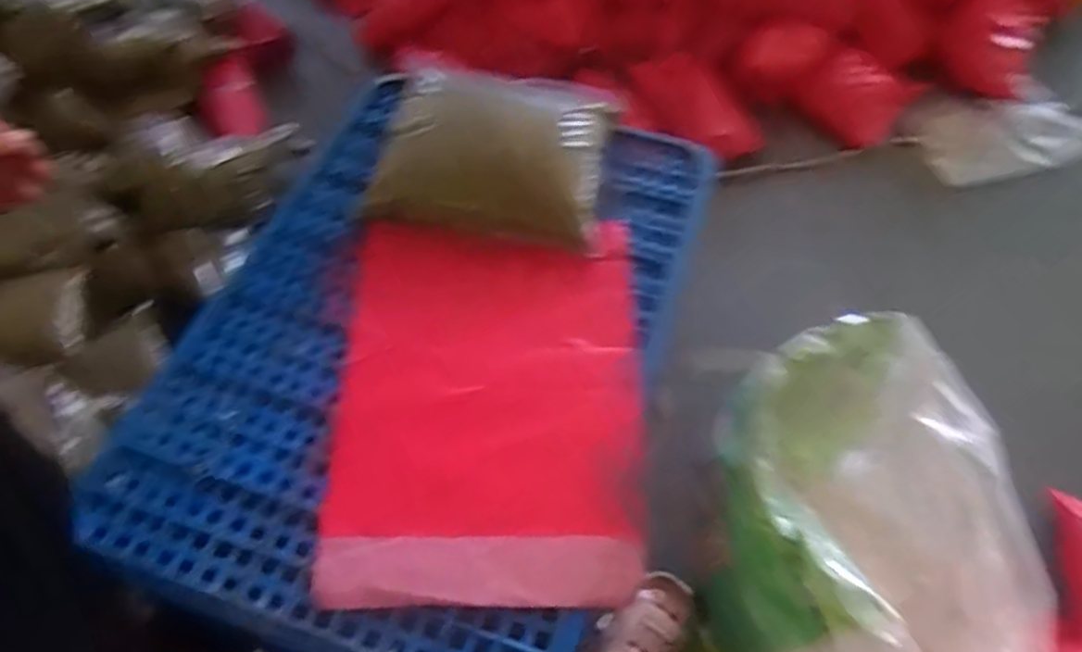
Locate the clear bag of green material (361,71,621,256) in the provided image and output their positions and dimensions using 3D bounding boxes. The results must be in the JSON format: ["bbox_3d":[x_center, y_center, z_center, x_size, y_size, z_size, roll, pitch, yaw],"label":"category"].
[{"bbox_3d":[-0.049,-0.177,0.733,0.227,0.057,0.205,7,57,5],"label":"clear bag of green material"}]

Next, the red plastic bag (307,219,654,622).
[{"bbox_3d":[-0.043,0.060,0.626,0.255,0.044,0.349,-1,57,0],"label":"red plastic bag"}]

